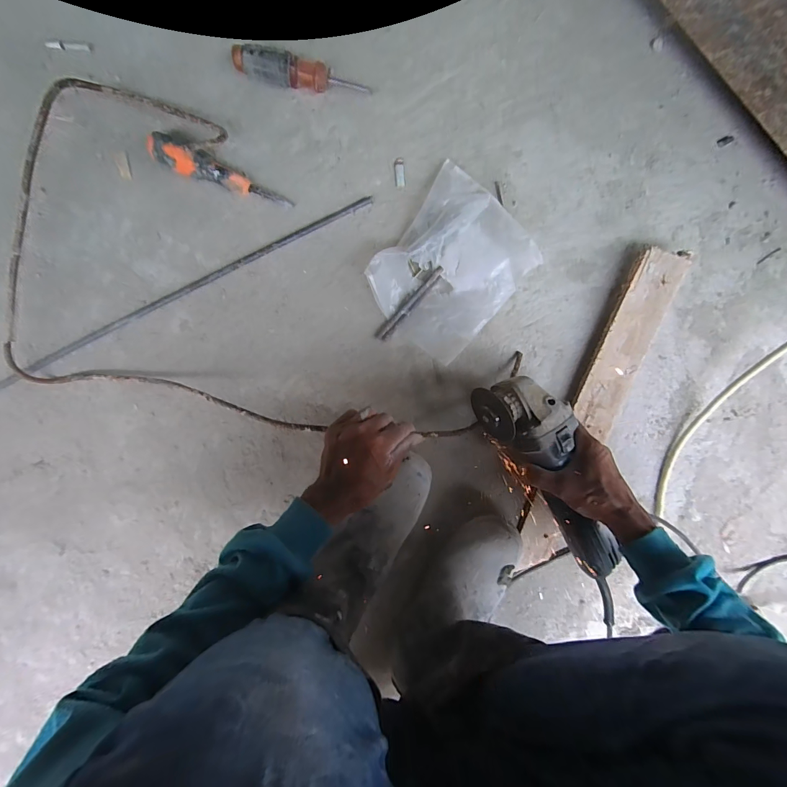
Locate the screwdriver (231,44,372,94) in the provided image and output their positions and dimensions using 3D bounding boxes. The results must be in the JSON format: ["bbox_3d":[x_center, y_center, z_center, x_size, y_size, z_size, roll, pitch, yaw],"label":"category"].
[{"bbox_3d":[-0.107,-0.373,0.429,0.150,0.034,0.028,7,96,-4],"label":"screwdriver"}]

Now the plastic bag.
[{"bbox_3d":[0.069,-0.156,0.457,0.165,0.034,0.197,40,92,-7],"label":"plastic bag"}]

